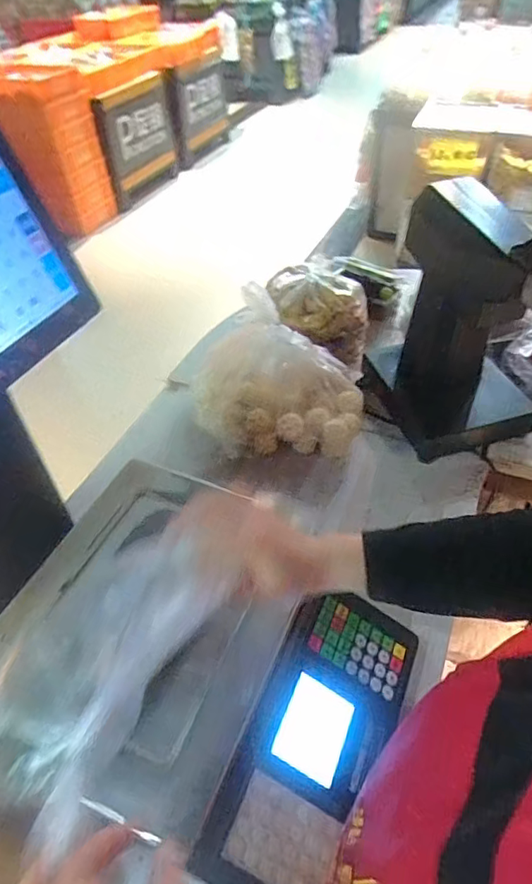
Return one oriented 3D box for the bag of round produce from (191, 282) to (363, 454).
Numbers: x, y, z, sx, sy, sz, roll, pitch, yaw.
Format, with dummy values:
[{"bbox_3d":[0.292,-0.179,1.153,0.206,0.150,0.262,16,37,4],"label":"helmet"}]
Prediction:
[{"bbox_3d":[0.009,-0.120,0.918,0.319,0.235,0.206,4,47,9],"label":"bag of round produce"}]

